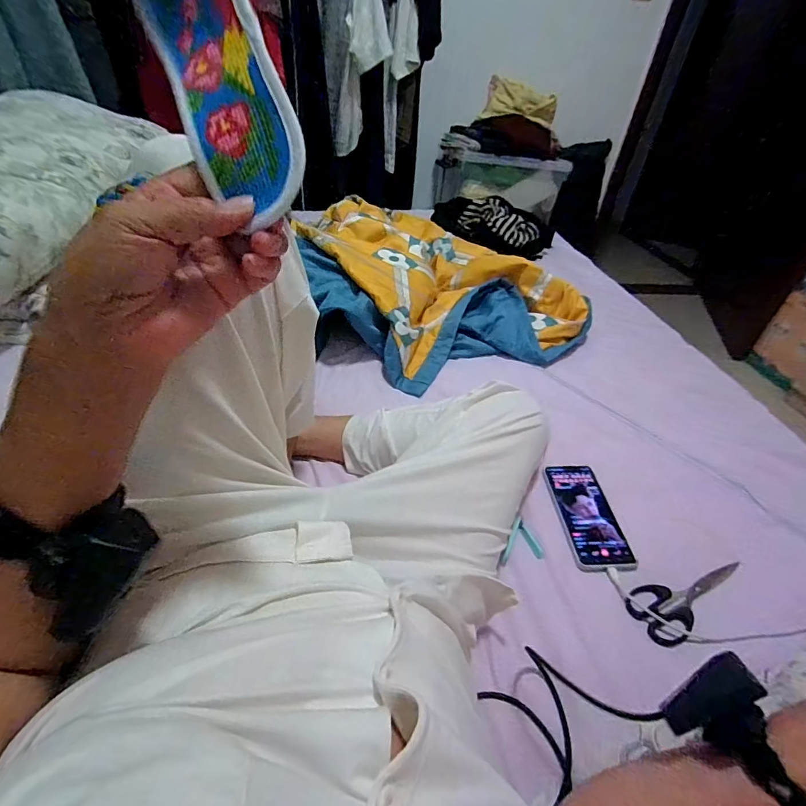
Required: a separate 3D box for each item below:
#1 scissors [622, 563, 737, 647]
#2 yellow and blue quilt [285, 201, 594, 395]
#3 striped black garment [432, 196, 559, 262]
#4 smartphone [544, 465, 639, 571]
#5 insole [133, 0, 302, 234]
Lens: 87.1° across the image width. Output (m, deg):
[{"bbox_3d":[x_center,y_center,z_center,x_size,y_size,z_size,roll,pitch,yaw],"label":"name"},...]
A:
[{"bbox_3d":[0.344,0.228,0.511,0.162,0.018,0.064,-16,44,-24],"label":"scissors"},{"bbox_3d":[0.050,-0.307,1.003,0.585,0.168,0.655,-10,42,-18],"label":"yellow and blue quilt"},{"bbox_3d":[0.294,-0.552,1.328,0.380,0.109,0.212,4,39,-2],"label":"striped black garment"},{"bbox_3d":[0.255,0.152,0.593,0.079,0.011,0.164,1,40,-5],"label":"smartphone"},{"bbox_3d":[-0.111,-0.198,0.219,0.073,0.230,0.019,-18,-3,25],"label":"insole"}]

